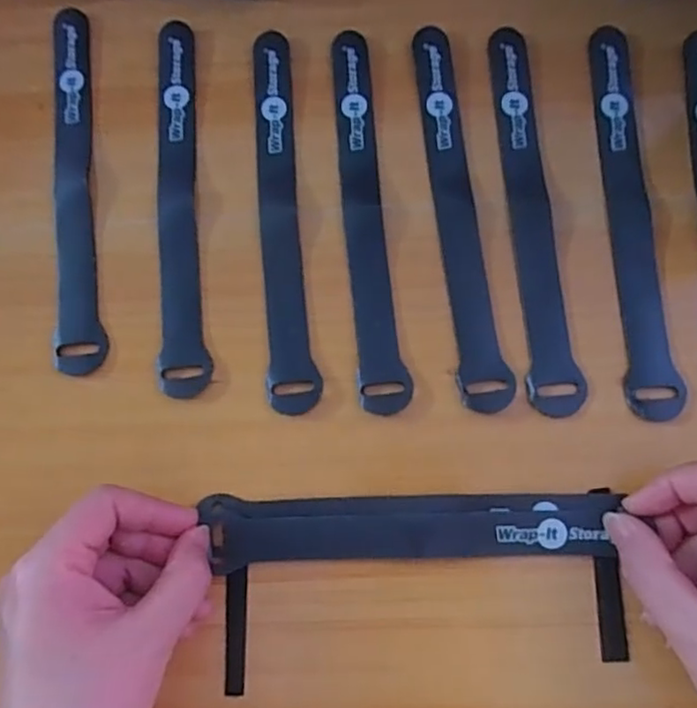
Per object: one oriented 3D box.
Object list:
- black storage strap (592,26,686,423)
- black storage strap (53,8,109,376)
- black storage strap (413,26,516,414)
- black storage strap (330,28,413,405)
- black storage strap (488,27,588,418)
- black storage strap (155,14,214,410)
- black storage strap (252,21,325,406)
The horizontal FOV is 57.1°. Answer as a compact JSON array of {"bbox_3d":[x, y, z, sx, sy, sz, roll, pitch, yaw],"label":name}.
[{"bbox_3d":[0.143,-0.072,0.321,0.023,0.005,0.209,0,78,2],"label":"black storage strap"},{"bbox_3d":[-0.144,-0.094,0.341,0.023,0.008,0.214,-8,78,0],"label":"black storage strap"},{"bbox_3d":[0.054,-0.074,0.322,0.023,0.004,0.206,-7,78,1],"label":"black storage strap"},{"bbox_3d":[0.009,-0.073,0.324,0.022,0.004,0.206,-6,78,1],"label":"black storage strap"},{"bbox_3d":[0.091,-0.074,0.321,0.025,0.004,0.208,-5,78,1],"label":"black storage strap"},{"bbox_3d":[-0.085,-0.082,0.332,0.025,0.004,0.209,-4,78,1],"label":"black storage strap"},{"bbox_3d":[-0.033,-0.075,0.326,0.022,0.005,0.209,-5,78,1],"label":"black storage strap"}]

